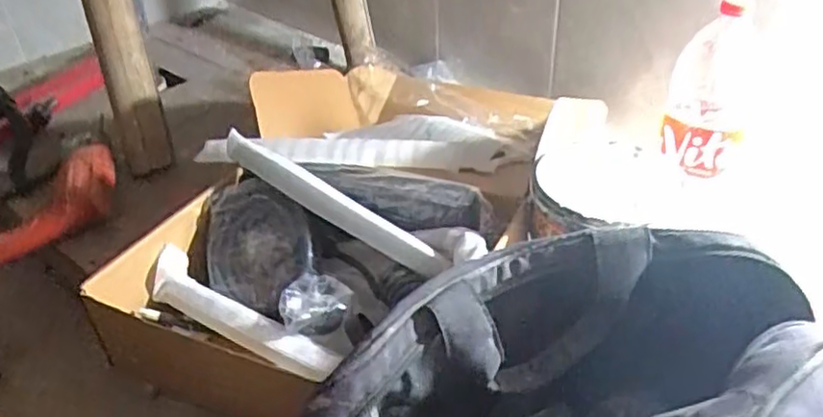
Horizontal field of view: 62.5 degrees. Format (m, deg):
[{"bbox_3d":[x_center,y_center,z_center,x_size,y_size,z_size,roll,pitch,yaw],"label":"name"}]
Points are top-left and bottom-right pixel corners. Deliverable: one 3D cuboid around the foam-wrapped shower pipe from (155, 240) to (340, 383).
[{"bbox_3d":[-0.183,0.108,0.707,0.234,0.044,0.047,18,40,28],"label":"foam-wrapped shower pipe"}]

